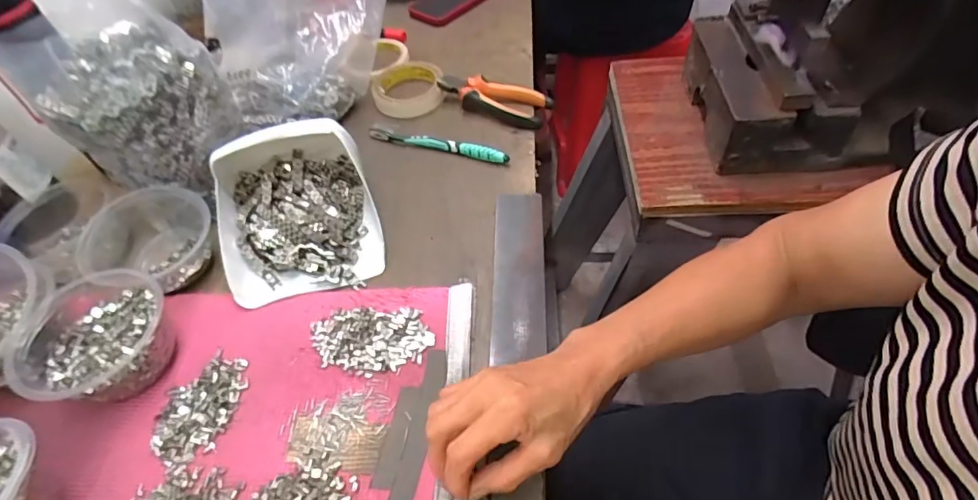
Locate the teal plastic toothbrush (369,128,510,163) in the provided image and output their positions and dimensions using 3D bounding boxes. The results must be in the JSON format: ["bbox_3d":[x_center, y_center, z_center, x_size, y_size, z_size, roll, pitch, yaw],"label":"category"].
[{"bbox_3d":[-0.063,-0.131,0.607,0.185,0.018,0.013,15,55,16],"label":"teal plastic toothbrush"}]

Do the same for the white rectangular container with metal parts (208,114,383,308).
[{"bbox_3d":[-0.201,-0.053,0.511,0.150,0.081,0.181,-20,53,-10],"label":"white rectangular container with metal parts"}]

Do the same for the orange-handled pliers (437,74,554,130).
[{"bbox_3d":[0.005,-0.193,0.648,0.150,0.032,0.054,22,57,20],"label":"orange-handled pliers"}]

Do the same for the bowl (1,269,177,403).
[{"bbox_3d":[-0.337,0.079,0.436,0.116,0.059,0.113,-3,52,3],"label":"bowl"}]

